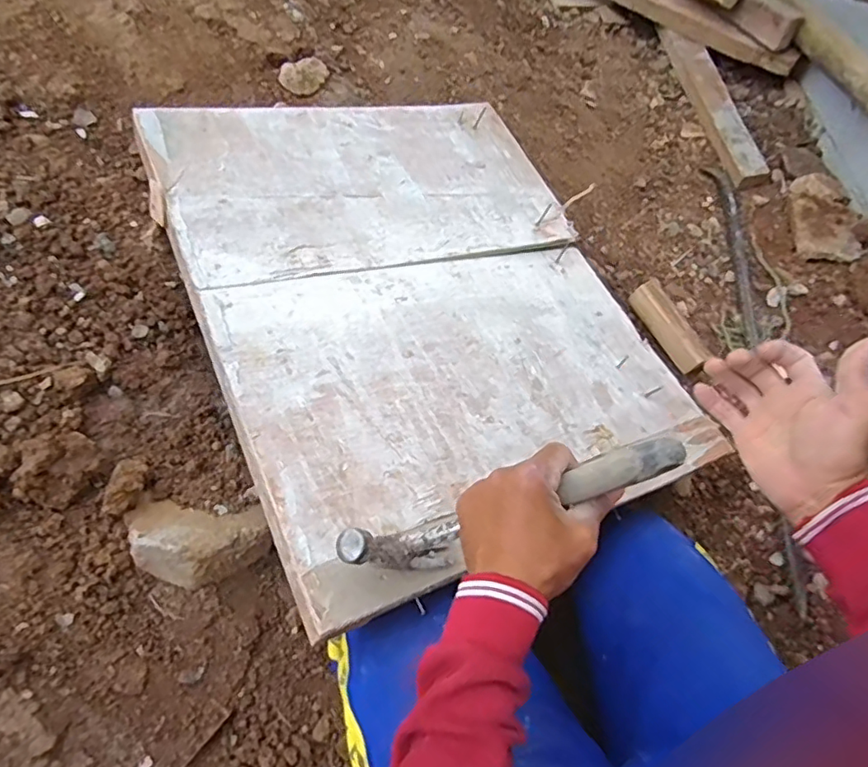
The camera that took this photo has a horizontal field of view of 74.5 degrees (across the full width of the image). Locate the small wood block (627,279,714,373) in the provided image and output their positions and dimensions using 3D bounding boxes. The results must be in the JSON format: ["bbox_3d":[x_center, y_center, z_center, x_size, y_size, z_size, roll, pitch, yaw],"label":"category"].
[{"bbox_3d":[0.359,-0.086,0.873,0.043,0.048,0.152,-32,84,-16],"label":"small wood block"}]

